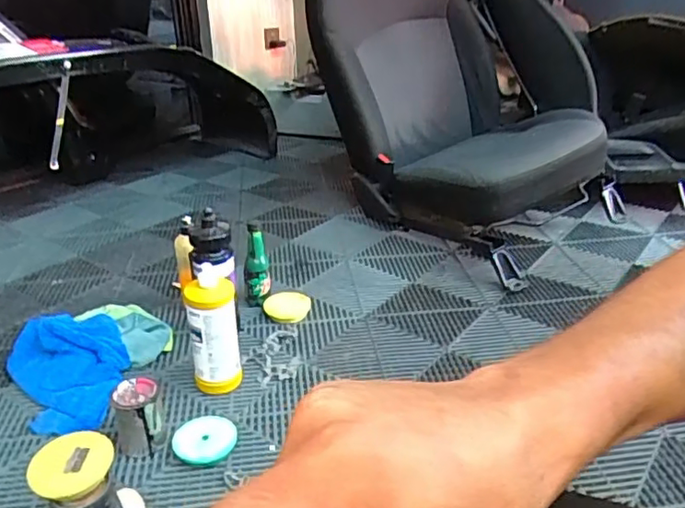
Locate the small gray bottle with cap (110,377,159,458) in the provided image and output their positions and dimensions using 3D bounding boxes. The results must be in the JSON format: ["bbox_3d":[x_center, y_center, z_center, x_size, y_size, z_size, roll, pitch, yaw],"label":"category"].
[{"bbox_3d":[-0.322,0.258,0.970,0.071,0.097,0.072,-12,30,-21],"label":"small gray bottle with cap"}]

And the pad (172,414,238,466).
[{"bbox_3d":[-0.217,0.294,0.971,0.096,0.034,0.083,-8,28,-14],"label":"pad"}]

